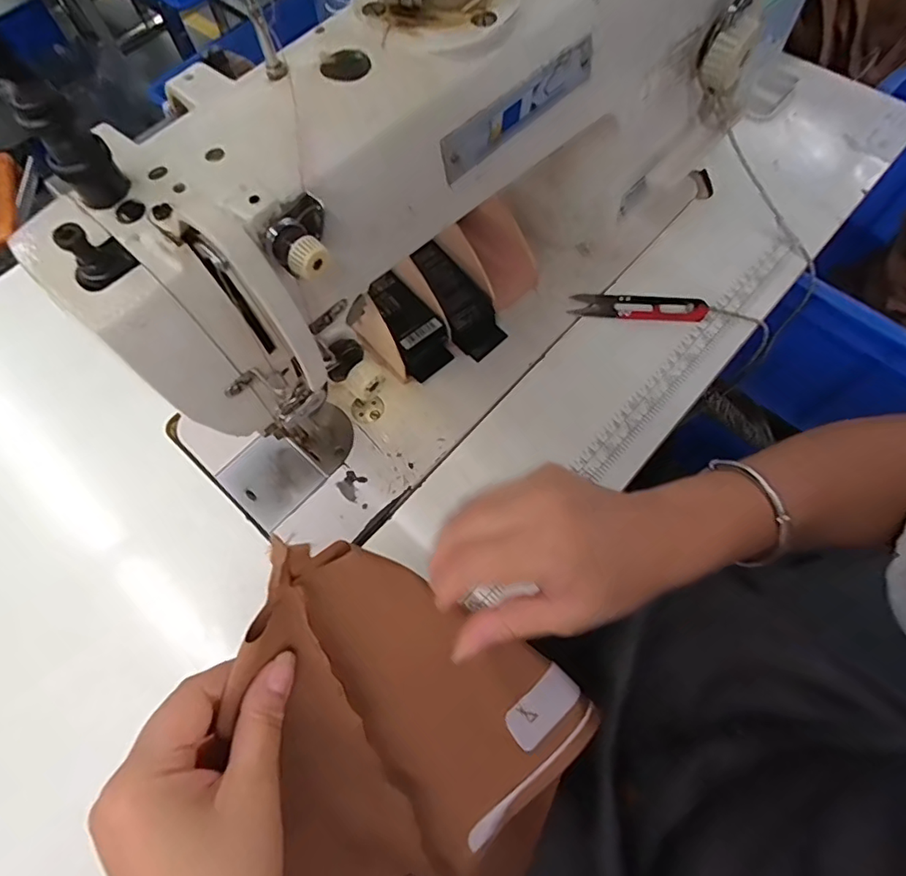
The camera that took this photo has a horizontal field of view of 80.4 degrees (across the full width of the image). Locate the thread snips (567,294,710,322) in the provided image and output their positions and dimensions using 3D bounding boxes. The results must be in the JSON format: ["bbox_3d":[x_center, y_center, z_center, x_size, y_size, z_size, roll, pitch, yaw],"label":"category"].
[{"bbox_3d":[0.151,-0.106,0.437,0.104,0.016,0.025,10,67,7],"label":"thread snips"}]

